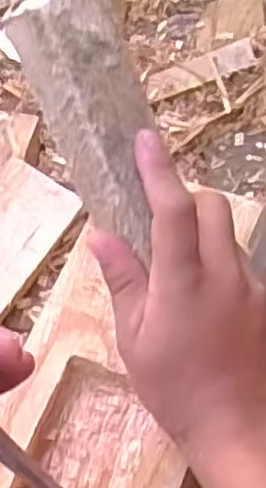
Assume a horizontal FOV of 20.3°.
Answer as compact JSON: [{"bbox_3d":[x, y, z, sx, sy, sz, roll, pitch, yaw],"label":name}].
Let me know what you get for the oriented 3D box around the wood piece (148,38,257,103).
[{"bbox_3d":[0.049,-0.127,0.544,0.081,0.005,0.022,-19,80,17],"label":"wood piece"}]

